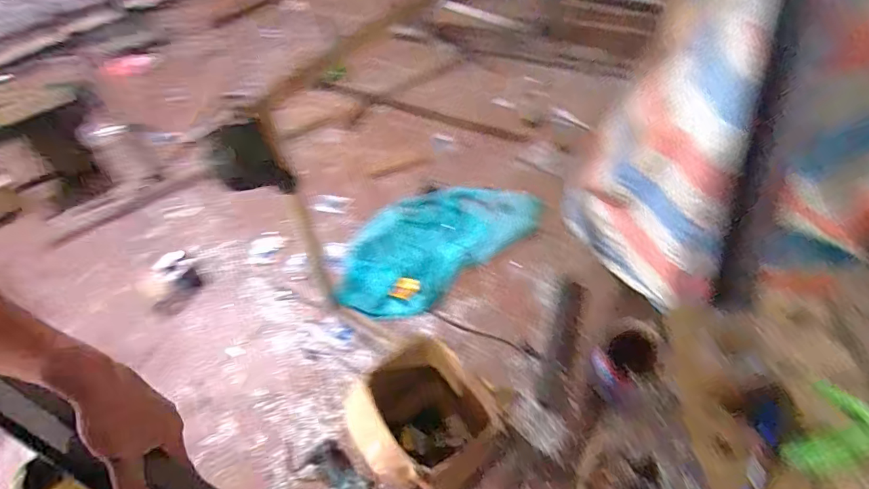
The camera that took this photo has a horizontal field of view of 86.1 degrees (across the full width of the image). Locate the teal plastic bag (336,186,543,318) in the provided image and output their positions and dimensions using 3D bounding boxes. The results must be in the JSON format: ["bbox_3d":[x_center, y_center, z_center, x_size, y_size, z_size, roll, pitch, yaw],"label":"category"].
[{"bbox_3d":[-0.005,-0.054,1.848,0.882,0.143,0.511,-30,53,-20],"label":"teal plastic bag"}]

